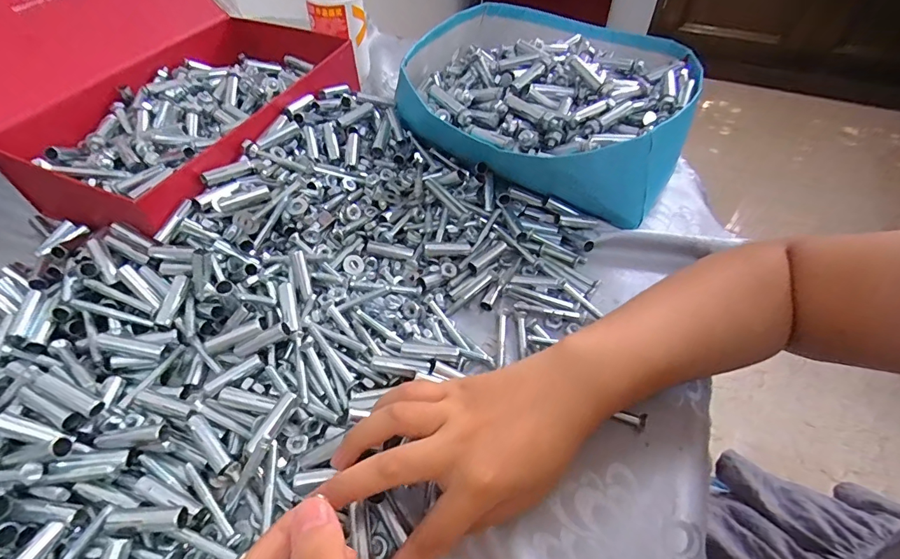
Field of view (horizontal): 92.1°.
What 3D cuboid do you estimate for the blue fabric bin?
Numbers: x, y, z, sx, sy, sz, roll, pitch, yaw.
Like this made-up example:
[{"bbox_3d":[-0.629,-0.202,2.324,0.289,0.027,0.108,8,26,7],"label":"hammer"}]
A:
[{"bbox_3d":[0.097,-0.197,0.457,0.265,0.077,0.282,15,52,11],"label":"blue fabric bin"}]

